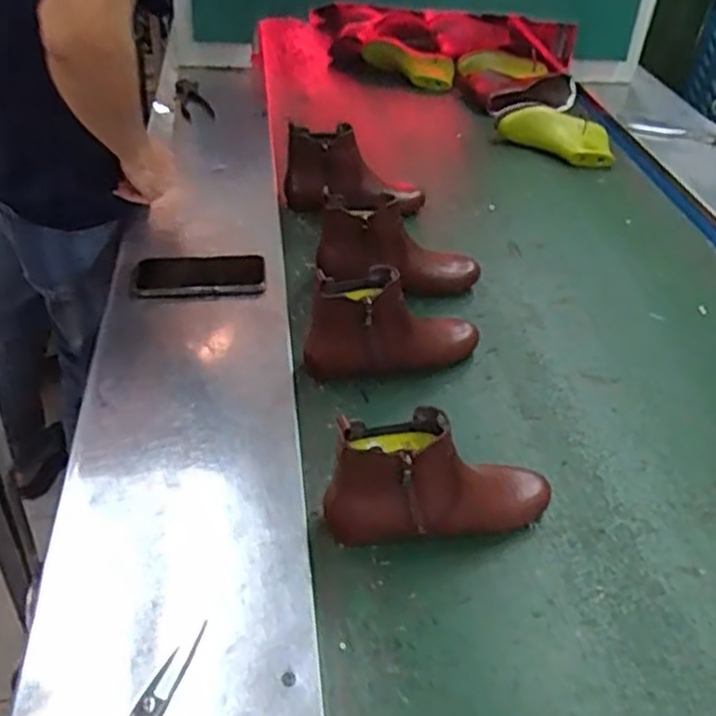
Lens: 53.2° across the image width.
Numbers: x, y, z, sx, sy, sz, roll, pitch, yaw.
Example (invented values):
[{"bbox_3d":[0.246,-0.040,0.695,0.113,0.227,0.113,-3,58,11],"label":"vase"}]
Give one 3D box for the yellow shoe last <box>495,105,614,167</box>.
[{"bbox_3d":[0.398,-0.444,1.425,0.230,0.074,0.086,18,41,14],"label":"yellow shoe last"}]

